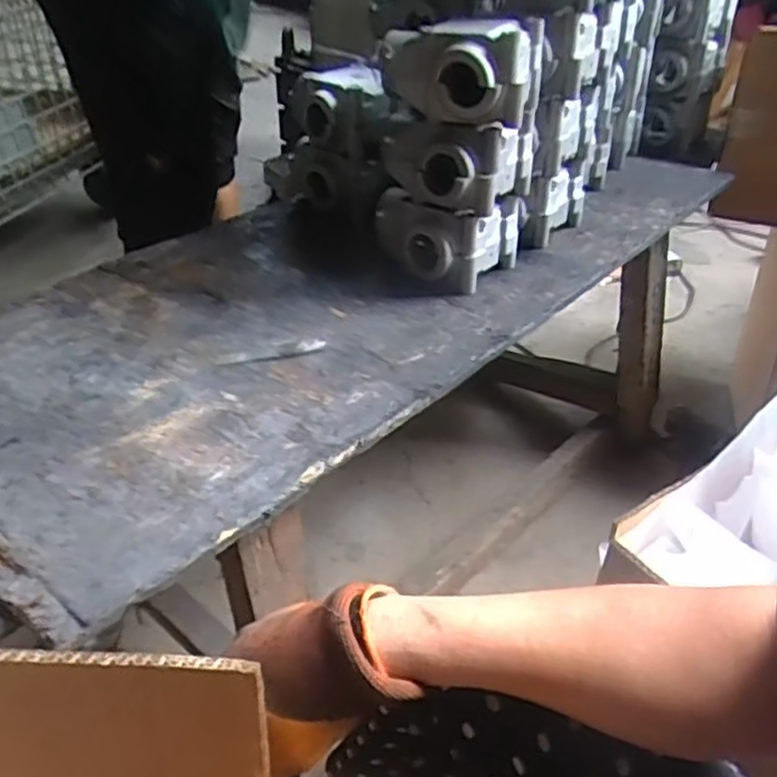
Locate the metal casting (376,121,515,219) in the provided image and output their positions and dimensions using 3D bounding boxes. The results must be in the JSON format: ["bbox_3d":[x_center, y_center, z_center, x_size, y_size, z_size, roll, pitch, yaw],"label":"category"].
[{"bbox_3d":[0.055,-0.229,0.749,0.142,0.079,0.066,8,37,11],"label":"metal casting"}]

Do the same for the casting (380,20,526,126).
[{"bbox_3d":[0.060,-0.300,0.702,0.131,0.084,0.080,11,38,15],"label":"casting"}]

